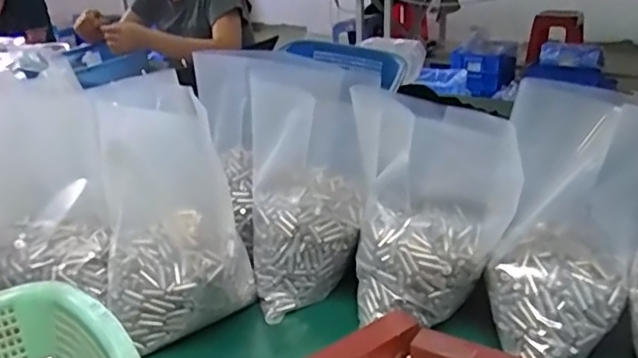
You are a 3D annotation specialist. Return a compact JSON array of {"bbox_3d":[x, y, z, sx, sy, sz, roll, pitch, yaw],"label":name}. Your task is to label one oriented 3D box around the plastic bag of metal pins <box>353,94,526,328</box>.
[{"bbox_3d":[0.098,0.026,0.523,0.133,0.179,0.097,-3,24,0],"label":"plastic bag of metal pins"}]

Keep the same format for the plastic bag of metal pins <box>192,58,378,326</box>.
[{"bbox_3d":[-0.032,-0.013,0.622,0.130,0.219,0.190,-12,25,-18],"label":"plastic bag of metal pins"}]

